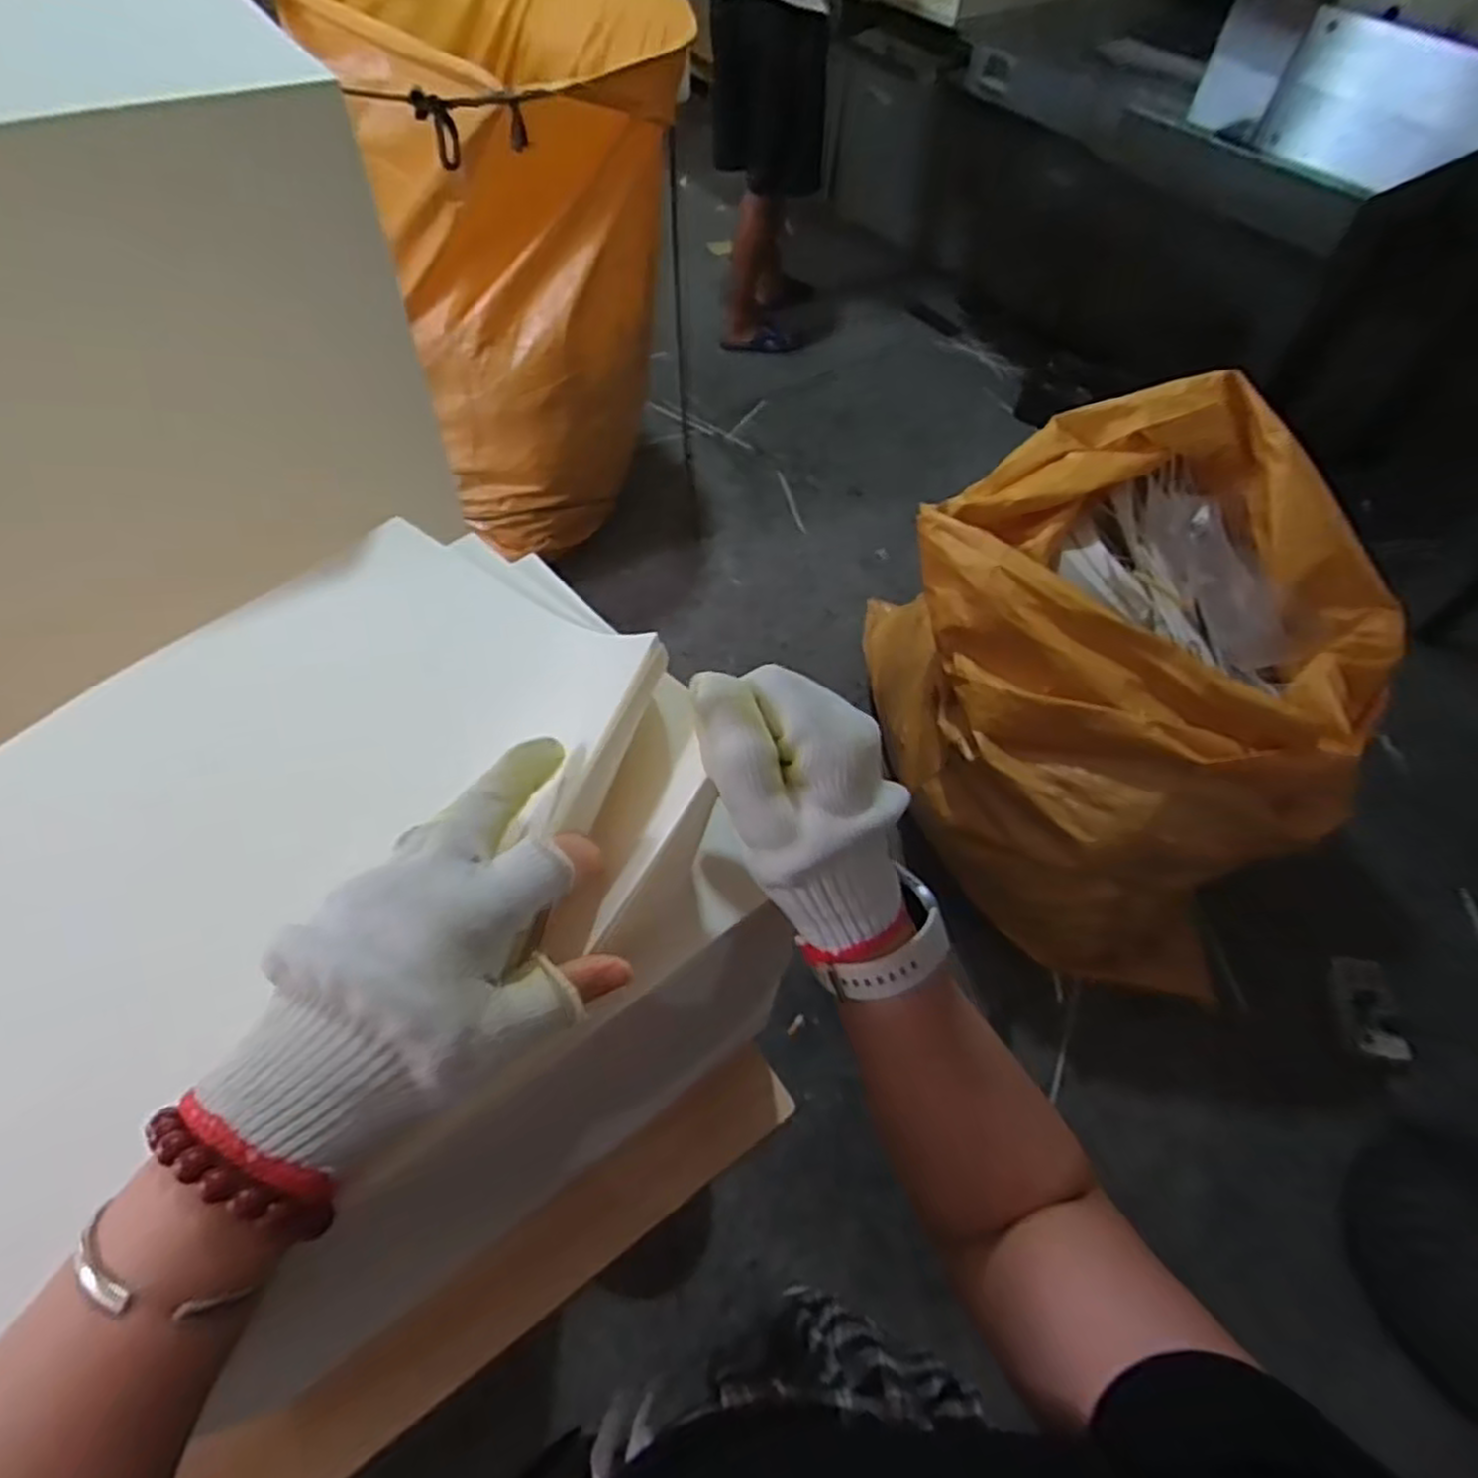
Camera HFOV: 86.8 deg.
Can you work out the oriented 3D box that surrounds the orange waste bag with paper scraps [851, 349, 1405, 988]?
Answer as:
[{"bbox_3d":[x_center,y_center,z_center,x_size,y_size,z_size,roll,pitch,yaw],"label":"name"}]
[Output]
[{"bbox_3d":[0.586,-0.093,1.358,0.703,0.669,0.699,18,56,8],"label":"orange waste bag with paper scraps"}]

